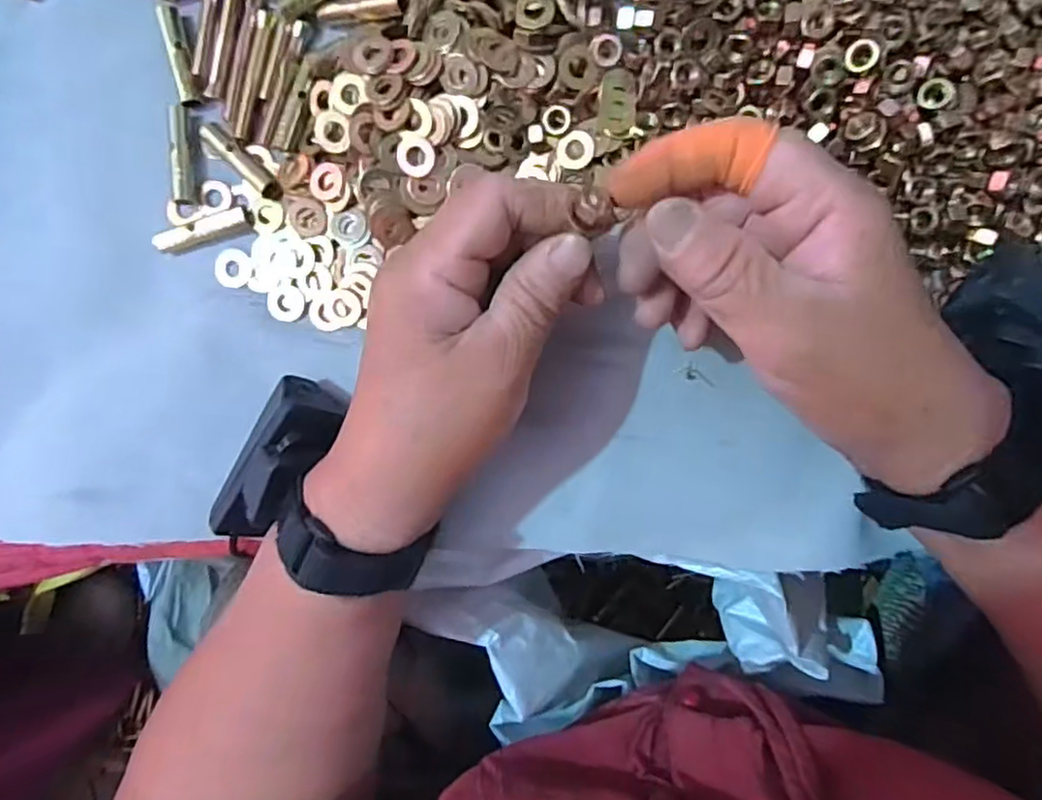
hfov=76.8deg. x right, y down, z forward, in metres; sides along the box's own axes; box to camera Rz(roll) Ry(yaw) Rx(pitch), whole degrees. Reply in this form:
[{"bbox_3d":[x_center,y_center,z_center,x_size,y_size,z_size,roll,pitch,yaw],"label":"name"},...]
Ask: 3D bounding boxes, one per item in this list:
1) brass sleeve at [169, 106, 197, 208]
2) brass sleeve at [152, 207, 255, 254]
[{"bbox_3d":[-0.153,-0.110,0.295,0.010,0.007,0.042,-3,91,5],"label":"brass sleeve"},{"bbox_3d":[-0.143,-0.077,0.296,0.044,0.007,0.011,-20,90,5],"label":"brass sleeve"}]

